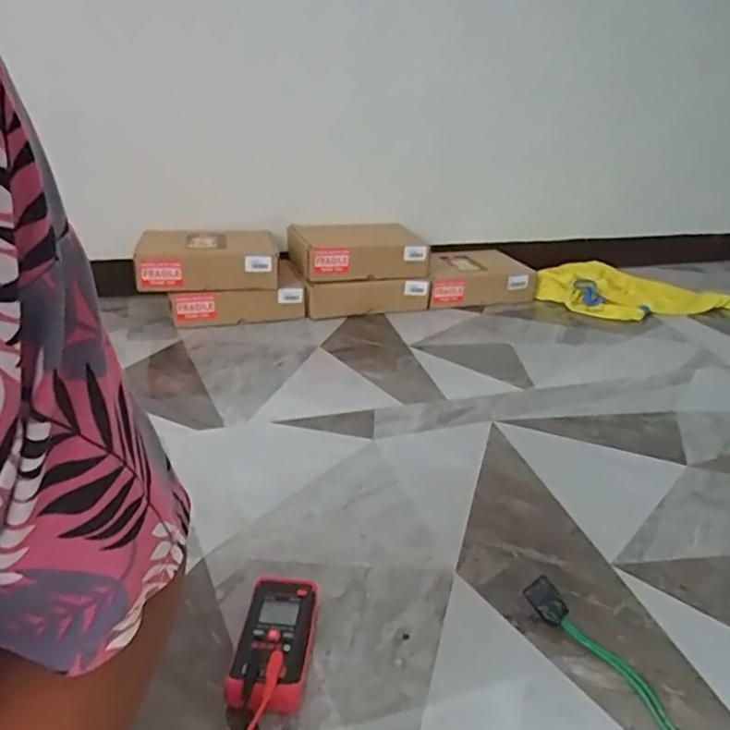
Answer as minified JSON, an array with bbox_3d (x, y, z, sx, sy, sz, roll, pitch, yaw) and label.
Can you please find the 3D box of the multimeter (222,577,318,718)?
[{"bbox_3d":[-0.077,0.237,0.517,0.059,0.031,0.117,6,25,3],"label":"multimeter"}]

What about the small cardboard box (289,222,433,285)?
[{"bbox_3d":[-0.017,-0.248,1.285,0.283,0.091,0.155,-9,28,-22],"label":"small cardboard box"}]

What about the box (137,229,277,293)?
[{"bbox_3d":[-0.311,-0.206,1.189,0.262,0.079,0.121,-4,26,-12],"label":"box"}]

